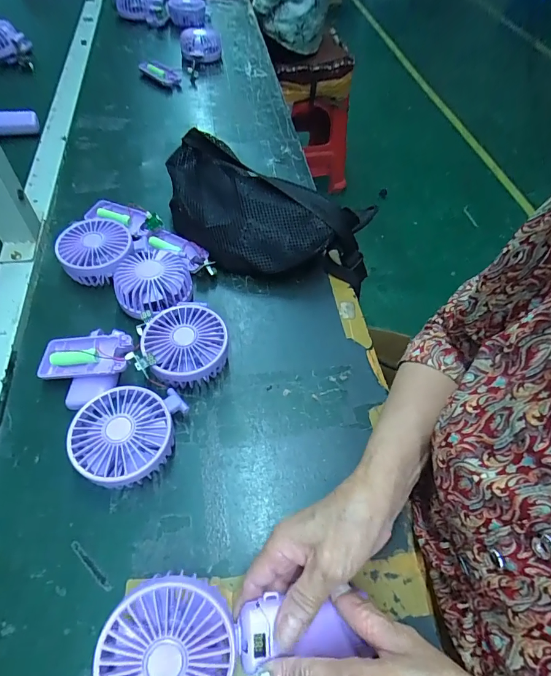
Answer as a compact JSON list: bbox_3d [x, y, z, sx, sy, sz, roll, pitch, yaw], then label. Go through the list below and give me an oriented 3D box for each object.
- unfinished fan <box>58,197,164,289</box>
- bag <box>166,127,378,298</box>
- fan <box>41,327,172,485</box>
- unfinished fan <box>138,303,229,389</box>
[{"bbox_3d":[-0.208,-0.135,0.509,0.104,0.038,0.155,3,55,-1],"label":"unfinished fan"},{"bbox_3d":[-0.020,-0.161,0.515,0.296,0.085,0.159,23,57,12],"label":"bag"},{"bbox_3d":[-0.160,0.059,0.379,0.089,0.044,0.182,-30,62,-21],"label":"fan"},{"bbox_3d":[-0.093,0.010,0.420,0.080,0.045,0.091,-17,58,-14],"label":"unfinished fan"}]

